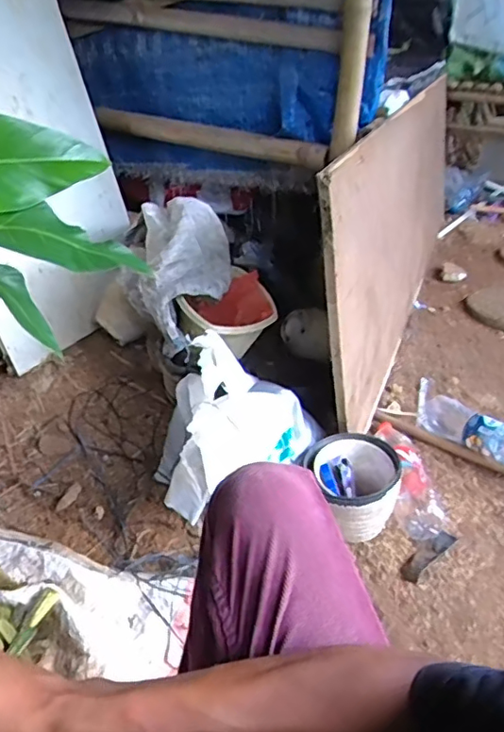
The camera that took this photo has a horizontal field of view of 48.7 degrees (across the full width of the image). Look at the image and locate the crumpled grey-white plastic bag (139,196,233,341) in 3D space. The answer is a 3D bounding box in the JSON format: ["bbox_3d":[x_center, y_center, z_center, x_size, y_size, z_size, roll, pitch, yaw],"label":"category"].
[{"bbox_3d":[-0.153,-0.238,1.281,0.203,0.216,0.336,0,31,-5],"label":"crumpled grey-white plastic bag"}]

